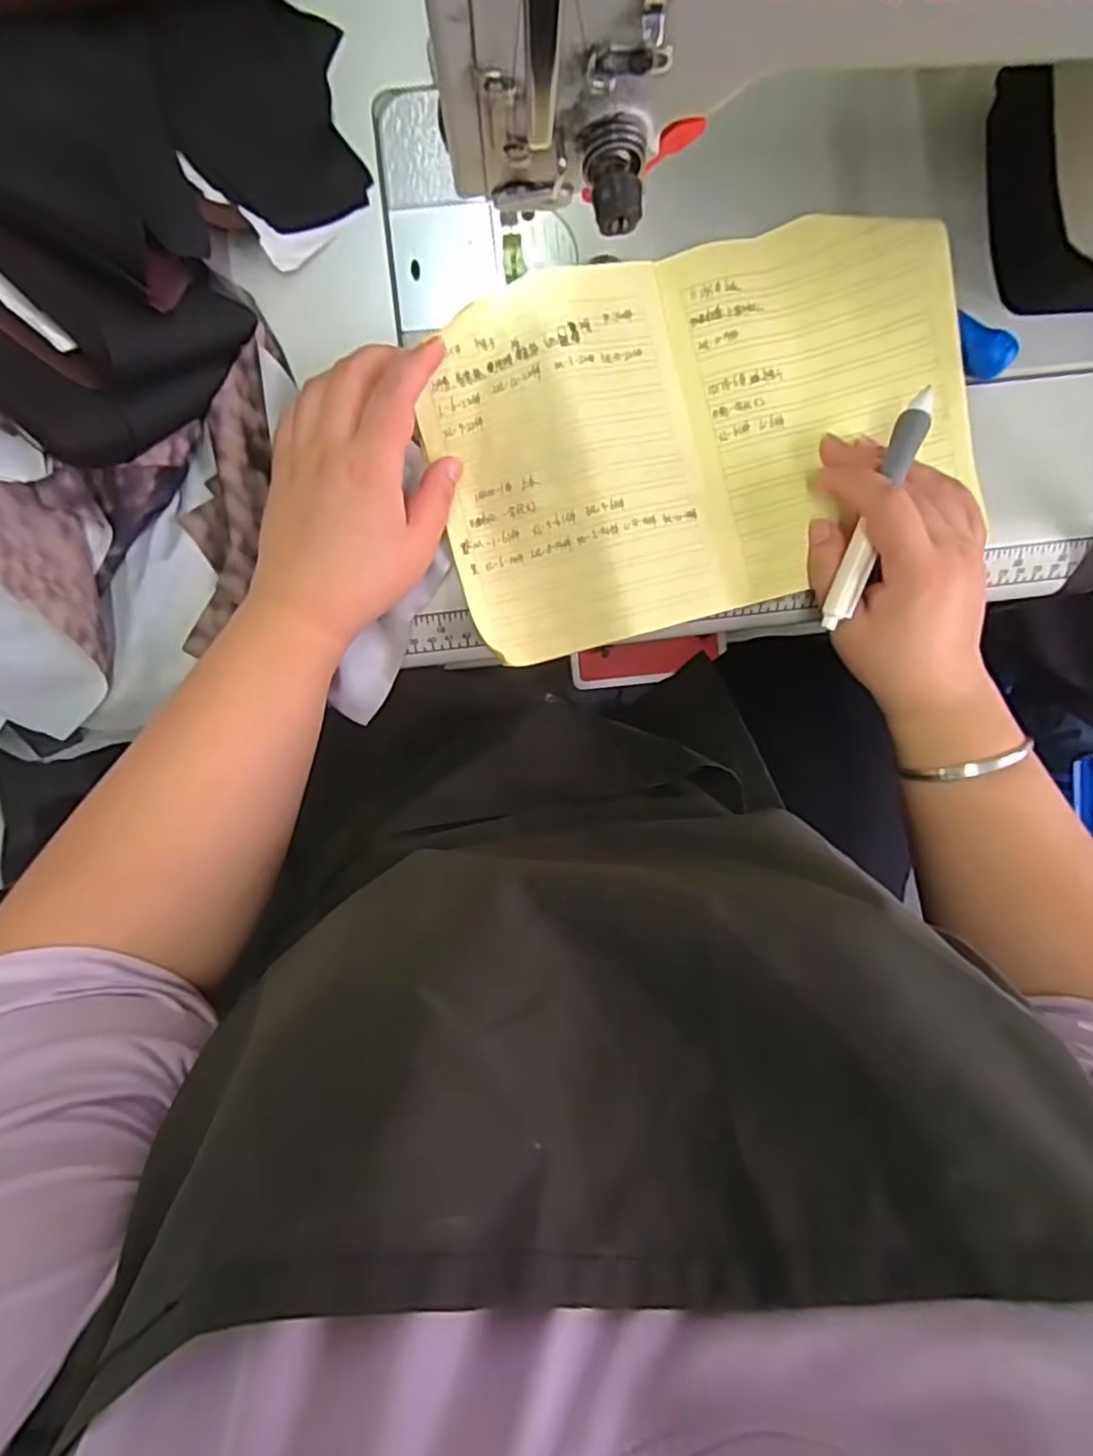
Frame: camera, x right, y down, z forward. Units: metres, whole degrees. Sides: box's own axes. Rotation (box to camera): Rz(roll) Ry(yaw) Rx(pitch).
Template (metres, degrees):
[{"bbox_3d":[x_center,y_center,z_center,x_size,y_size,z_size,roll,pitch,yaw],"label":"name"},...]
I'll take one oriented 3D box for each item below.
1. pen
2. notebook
[{"bbox_3d":[0.168,-0.110,0.337,0.013,0.008,0.122,17,98,-2],"label":"pen"},{"bbox_3d":[0.084,-0.159,0.356,0.283,0.020,0.187,-16,95,-1],"label":"notebook"}]

